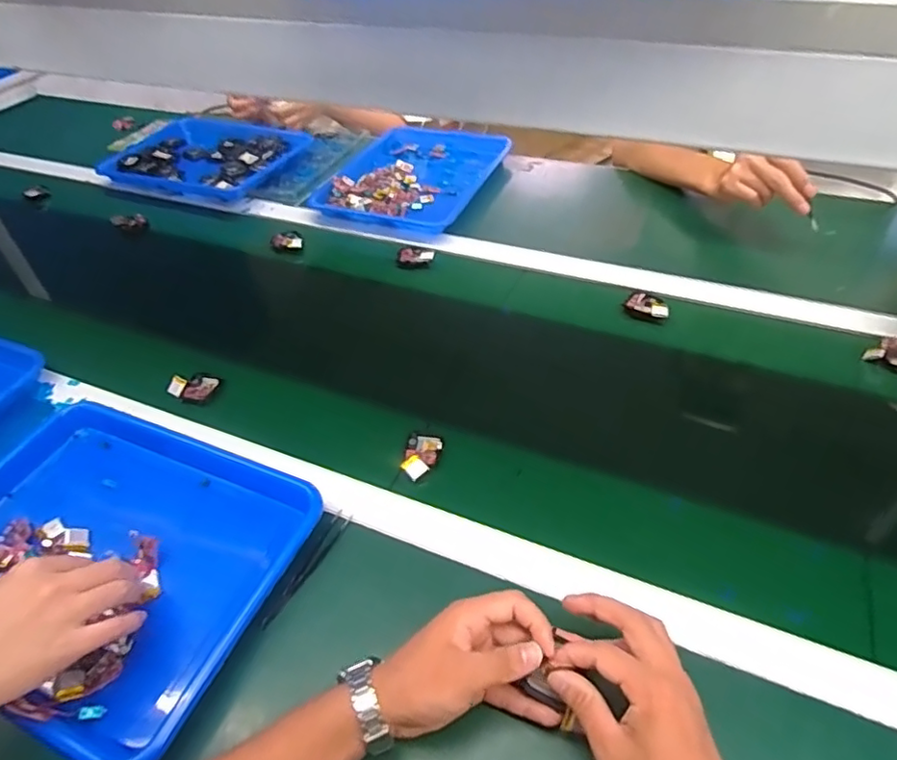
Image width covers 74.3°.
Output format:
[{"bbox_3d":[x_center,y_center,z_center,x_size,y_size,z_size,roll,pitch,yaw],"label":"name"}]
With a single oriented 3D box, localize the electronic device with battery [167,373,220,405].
[{"bbox_3d":[-0.299,0.007,0.699,0.056,0.017,0.039,15,49,19],"label":"electronic device with battery"}]

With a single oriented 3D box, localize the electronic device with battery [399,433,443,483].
[{"bbox_3d":[-0.026,0.076,0.599,0.036,0.016,0.056,2,46,8],"label":"electronic device with battery"}]

